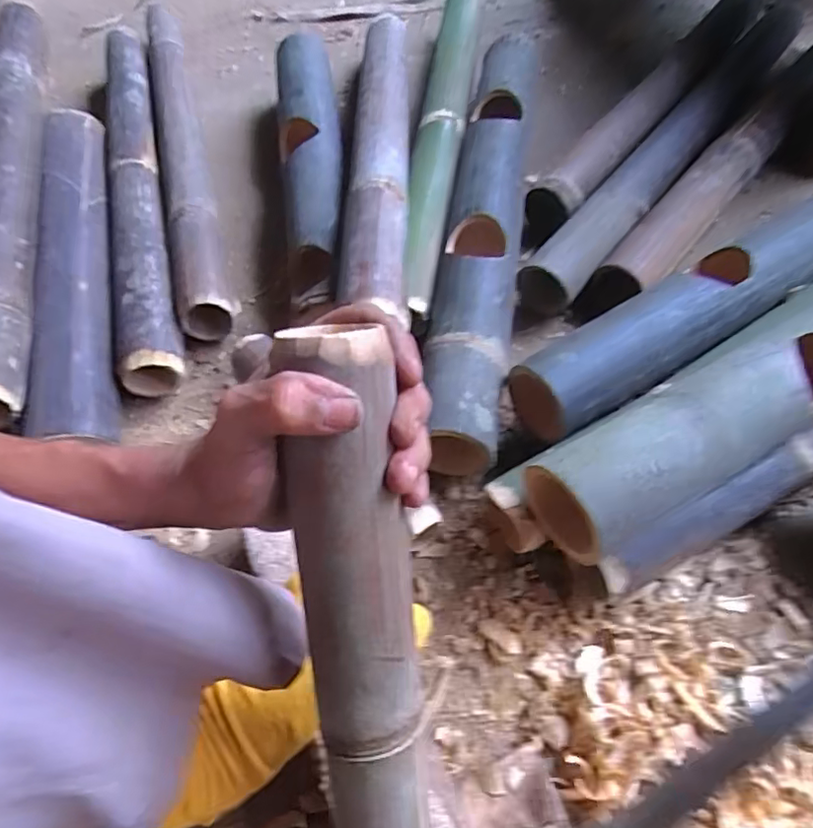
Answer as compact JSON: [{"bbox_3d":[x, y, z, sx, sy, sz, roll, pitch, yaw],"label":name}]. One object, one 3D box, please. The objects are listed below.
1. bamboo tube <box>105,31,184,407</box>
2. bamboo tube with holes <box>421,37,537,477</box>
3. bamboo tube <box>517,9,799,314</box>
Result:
[{"bbox_3d":[-0.329,-0.287,0.707,0.055,0.054,0.615,-15,59,-7],"label":"bamboo tube"},{"bbox_3d":[0.083,-0.211,0.623,0.077,0.081,0.569,7,59,7],"label":"bamboo tube with holes"},{"bbox_3d":[0.328,-0.326,0.682,0.063,0.064,0.598,35,66,21],"label":"bamboo tube"}]

